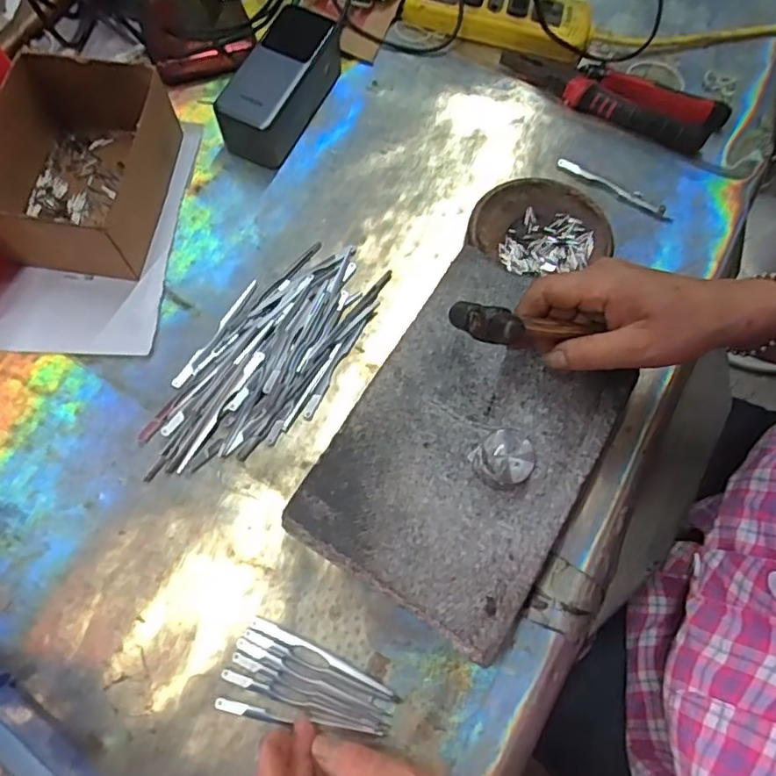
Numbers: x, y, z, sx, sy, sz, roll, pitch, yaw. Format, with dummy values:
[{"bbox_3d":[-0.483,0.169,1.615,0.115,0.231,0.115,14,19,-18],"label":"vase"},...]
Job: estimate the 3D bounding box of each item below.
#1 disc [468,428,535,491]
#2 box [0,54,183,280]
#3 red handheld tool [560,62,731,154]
[{"bbox_3d":[0.072,0.044,0.373,0.033,0.029,0.037,41,74,10],"label":"disc"},{"bbox_3d":[-0.244,-0.173,0.477,0.118,0.072,0.153,4,71,-1],"label":"box"},{"bbox_3d":[0.250,-0.274,0.584,0.148,0.026,0.069,23,71,5],"label":"red handheld tool"}]

